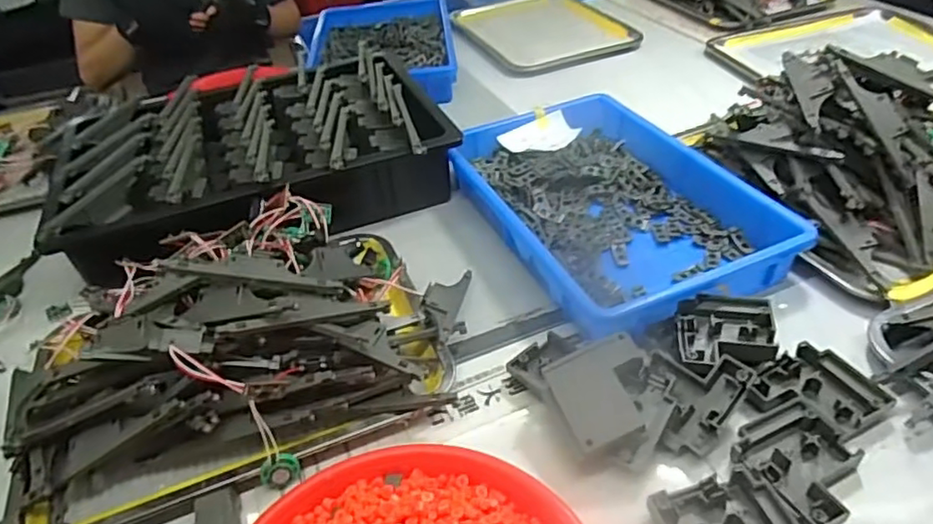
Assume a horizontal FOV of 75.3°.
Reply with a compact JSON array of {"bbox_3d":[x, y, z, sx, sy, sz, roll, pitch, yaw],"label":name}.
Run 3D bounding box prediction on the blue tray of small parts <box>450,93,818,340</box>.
[{"bbox_3d":[0.148,-0.069,0.674,0.237,0.060,0.364,-20,41,-16],"label":"blue tray of small parts"}]

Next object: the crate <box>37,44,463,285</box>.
[{"bbox_3d":[-0.250,-0.128,0.753,0.431,0.118,0.290,-17,41,-13],"label":"crate"}]

